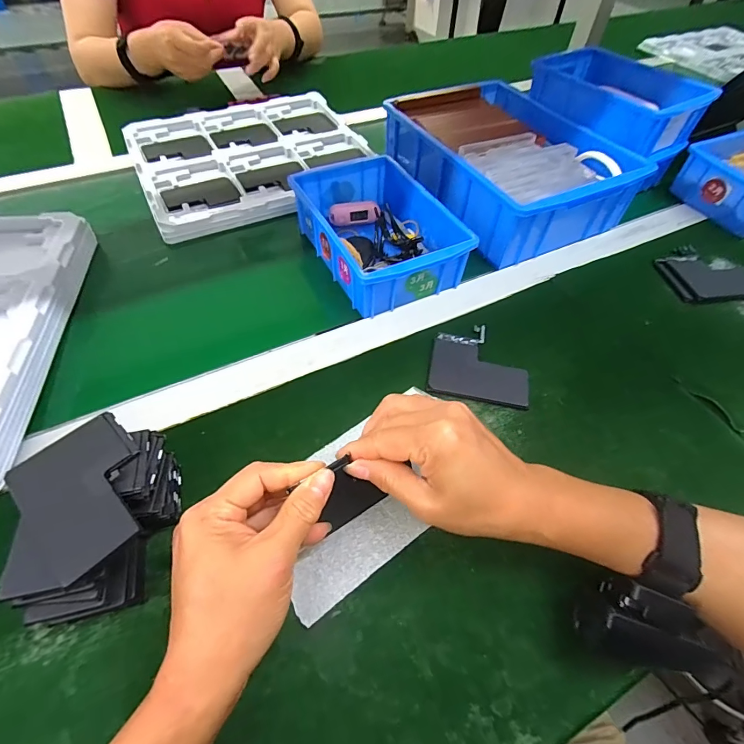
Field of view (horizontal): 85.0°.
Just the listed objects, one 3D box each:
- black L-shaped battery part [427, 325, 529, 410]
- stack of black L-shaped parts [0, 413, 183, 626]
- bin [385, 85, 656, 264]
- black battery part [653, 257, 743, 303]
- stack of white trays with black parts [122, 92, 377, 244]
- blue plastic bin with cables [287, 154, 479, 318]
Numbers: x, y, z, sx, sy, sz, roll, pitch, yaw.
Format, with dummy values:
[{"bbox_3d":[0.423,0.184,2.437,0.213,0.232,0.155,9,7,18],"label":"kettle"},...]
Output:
[{"bbox_3d":[0.101,-0.009,0.383,0.088,0.008,0.085,11,54,5],"label":"black L-shaped battery part"},{"bbox_3d":[-0.167,0.089,0.253,0.066,0.080,0.105,-5,54,-7],"label":"stack of black L-shaped parts"},{"bbox_3d":[0.167,-0.277,0.538,0.205,0.090,0.304,-21,57,-18],"label":"bin"},{"bbox_3d":[0.399,-0.110,0.477,0.114,0.009,0.071,-3,54,-6],"label":"black battery part"},{"bbox_3d":[-0.171,-0.315,0.589,0.312,0.027,0.284,-22,58,-19],"label":"stack of white trays with black parts"},{"bbox_3d":[0.003,-0.159,0.457,0.129,0.063,0.197,-23,58,-19],"label":"blue plastic bin with cables"}]

